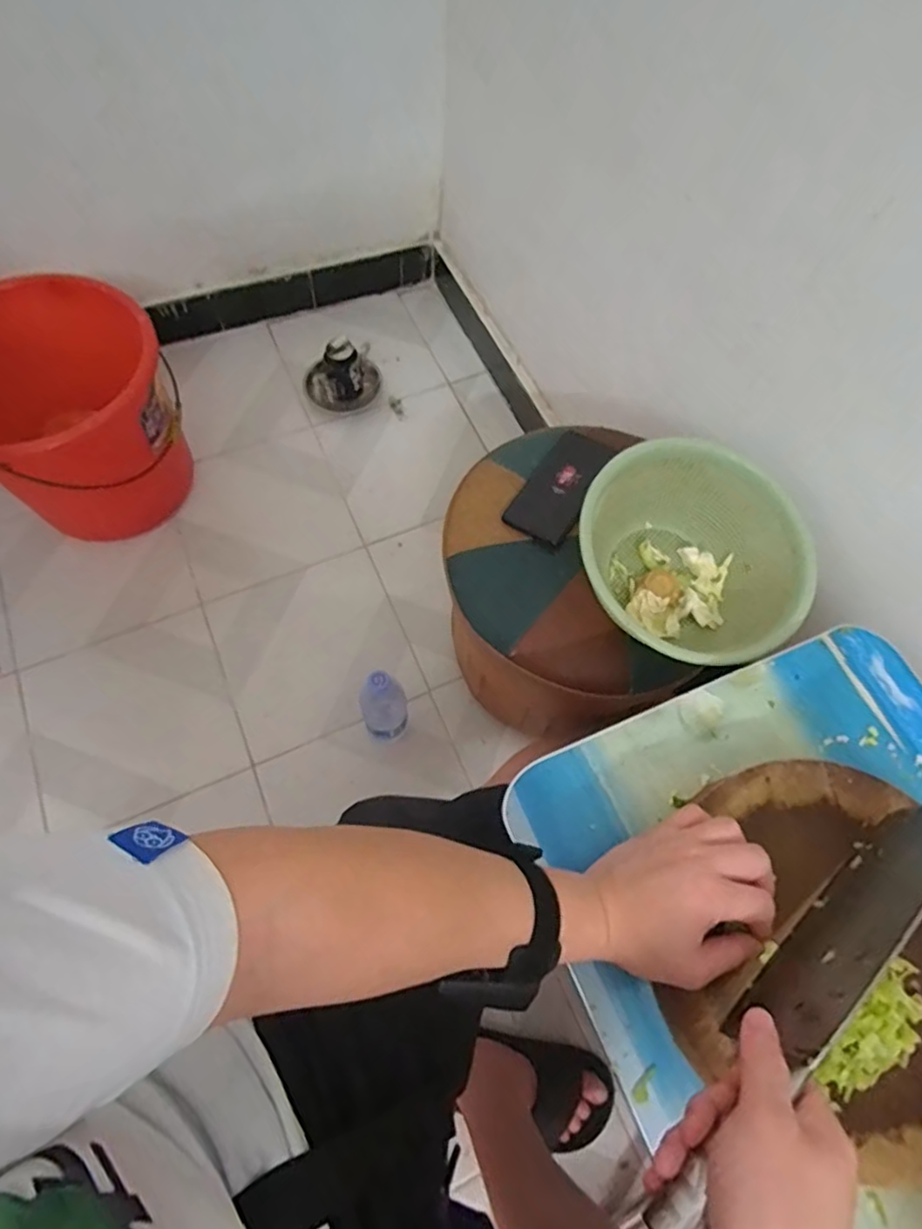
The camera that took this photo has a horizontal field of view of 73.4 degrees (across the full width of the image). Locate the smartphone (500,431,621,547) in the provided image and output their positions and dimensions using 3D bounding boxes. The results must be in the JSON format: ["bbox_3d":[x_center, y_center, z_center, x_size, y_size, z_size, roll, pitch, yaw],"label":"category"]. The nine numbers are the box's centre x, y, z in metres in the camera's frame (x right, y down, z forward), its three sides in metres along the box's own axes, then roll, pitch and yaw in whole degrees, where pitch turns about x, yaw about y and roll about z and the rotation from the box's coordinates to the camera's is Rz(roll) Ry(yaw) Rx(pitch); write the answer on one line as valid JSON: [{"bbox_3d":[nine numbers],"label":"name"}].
[{"bbox_3d":[0.118,-0.151,0.724,0.076,0.015,0.141,30,78,20],"label":"smartphone"}]

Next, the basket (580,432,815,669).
[{"bbox_3d":[0.232,-0.055,0.637,0.222,0.111,0.212,1,66,-2],"label":"basket"}]

